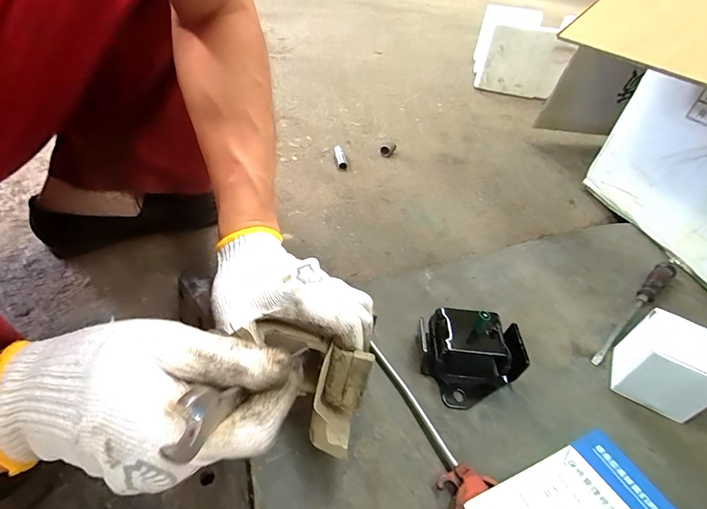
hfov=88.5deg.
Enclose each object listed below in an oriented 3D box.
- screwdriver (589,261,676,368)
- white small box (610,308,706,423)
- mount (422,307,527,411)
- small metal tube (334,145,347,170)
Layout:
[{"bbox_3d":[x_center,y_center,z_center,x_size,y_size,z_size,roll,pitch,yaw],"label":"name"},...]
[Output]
[{"bbox_3d":[0.380,0.071,0.481,0.248,0.027,0.023,-27,50,-34],"label":"screwdriver"},{"bbox_3d":[0.331,0.117,0.386,0.080,0.082,0.073,30,45,27],"label":"white small box"},{"bbox_3d":[0.124,0.107,0.384,0.105,0.063,0.083,12,40,7],"label":"mount"},{"bbox_3d":[-0.029,-0.212,0.793,0.016,0.020,0.085,-3,42,-13],"label":"small metal tube"}]

